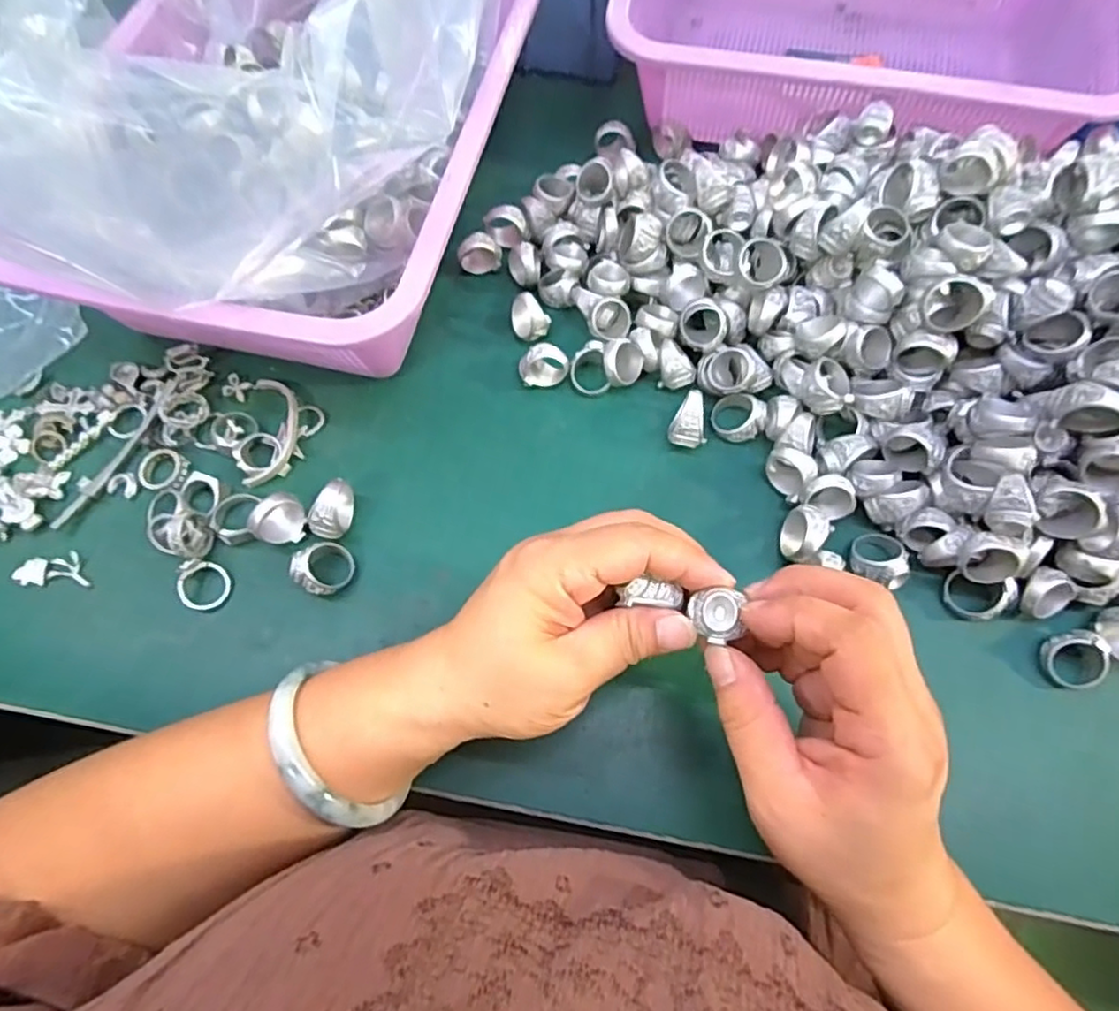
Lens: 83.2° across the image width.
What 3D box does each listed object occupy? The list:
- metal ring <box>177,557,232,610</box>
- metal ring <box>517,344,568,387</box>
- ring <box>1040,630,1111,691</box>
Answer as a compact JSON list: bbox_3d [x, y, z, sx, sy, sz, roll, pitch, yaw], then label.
[{"bbox_3d":[-0.174,0.039,0.308,0.023,0.004,0.025,8,72,-25],"label":"metal ring"},{"bbox_3d":[-0.009,-0.077,0.351,0.026,0.021,0.017,-2,68,-2],"label":"metal ring"},{"bbox_3d":[0.238,0.071,0.290,0.021,0.019,0.026,-10,68,-5],"label":"ring"}]

